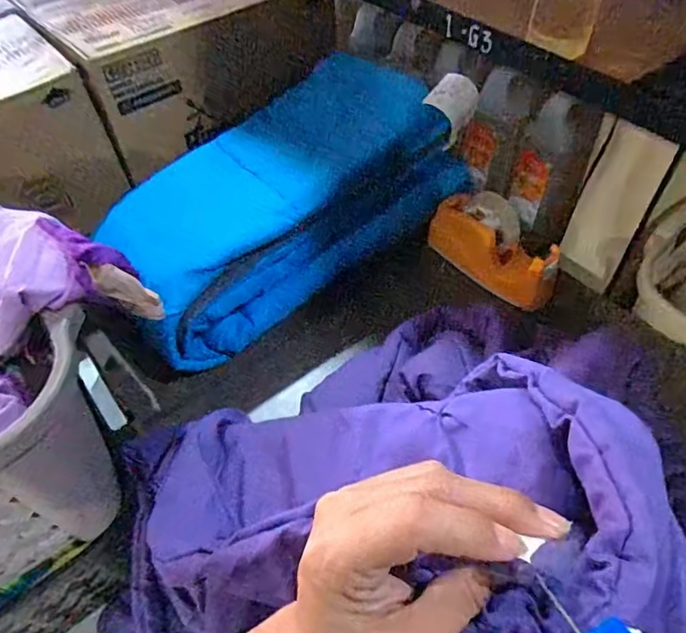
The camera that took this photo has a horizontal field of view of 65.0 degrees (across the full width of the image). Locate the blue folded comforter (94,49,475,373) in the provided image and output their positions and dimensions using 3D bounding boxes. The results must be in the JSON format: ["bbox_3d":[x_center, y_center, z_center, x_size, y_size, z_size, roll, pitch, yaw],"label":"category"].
[{"bbox_3d":[-0.096,-0.164,0.741,0.436,0.202,0.228,-31,57,-20],"label":"blue folded comforter"}]

